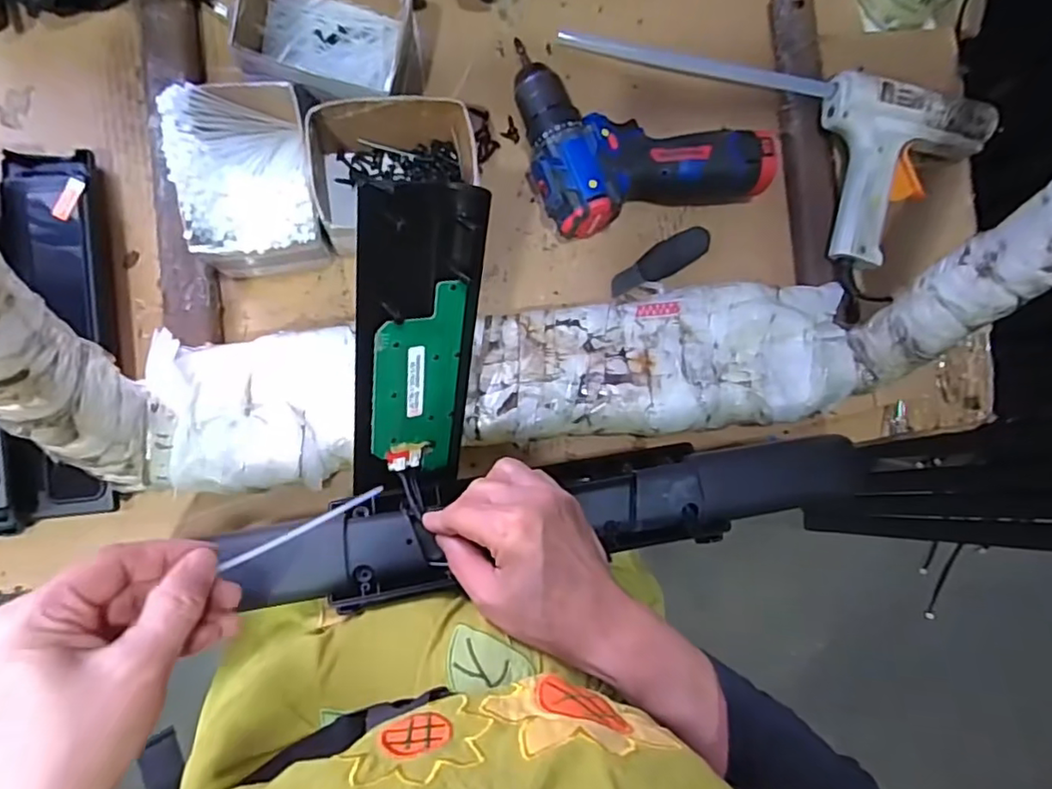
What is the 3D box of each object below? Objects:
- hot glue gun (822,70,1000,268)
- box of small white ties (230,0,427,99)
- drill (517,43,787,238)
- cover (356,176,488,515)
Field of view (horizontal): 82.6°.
[{"bbox_3d":[0.358,-0.203,0.557,0.171,0.048,0.160,-3,88,-9],"label":"hot glue gun"},{"bbox_3d":[-0.148,-0.272,0.465,0.125,0.077,0.094,10,86,-9],"label":"box of small white ties"},{"bbox_3d":[0.103,-0.226,0.519,0.205,0.056,0.145,-13,90,-10],"label":"drill"},{"bbox_3d":[-0.065,-0.025,0.356,0.069,0.019,0.196,-9,125,-29],"label":"cover"}]

